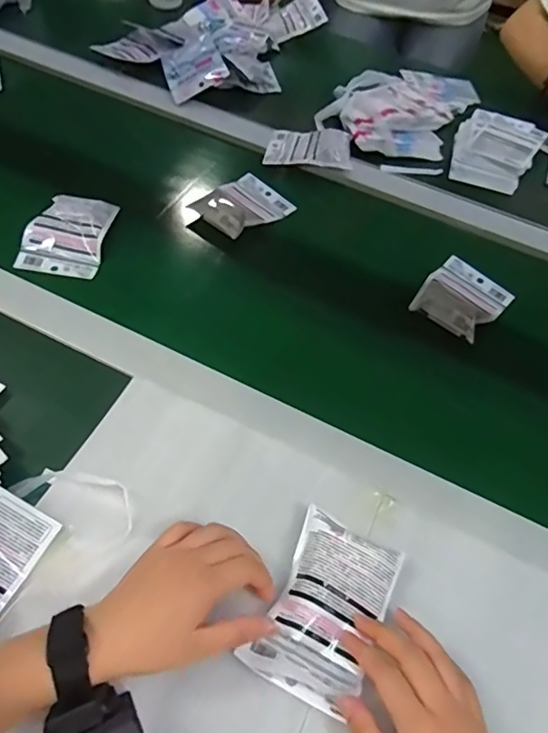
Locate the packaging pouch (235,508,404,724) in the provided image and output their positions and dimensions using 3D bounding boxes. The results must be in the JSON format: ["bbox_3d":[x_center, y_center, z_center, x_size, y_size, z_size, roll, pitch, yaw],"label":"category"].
[{"bbox_3d":[0.043,0.193,0.416,0.085,0.034,0.126,22,55,13],"label":"packaging pouch"}]

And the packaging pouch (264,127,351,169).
[{"bbox_3d":[0.056,-0.345,0.809,0.127,0.020,0.091,8,53,3],"label":"packaging pouch"}]

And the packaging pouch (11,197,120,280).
[{"bbox_3d":[-0.264,-0.168,0.667,0.095,0.018,0.112,12,77,-3],"label":"packaging pouch"}]

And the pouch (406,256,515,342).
[{"bbox_3d":[0.243,-0.092,0.666,0.097,0.031,0.134,35,59,21],"label":"pouch"}]

